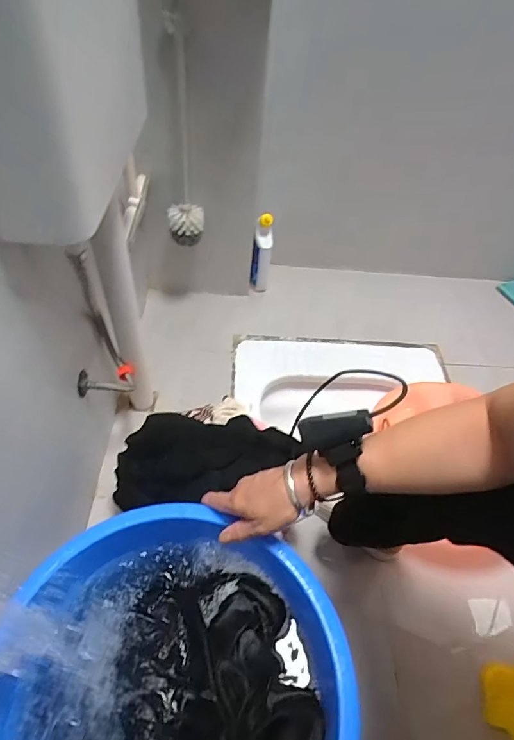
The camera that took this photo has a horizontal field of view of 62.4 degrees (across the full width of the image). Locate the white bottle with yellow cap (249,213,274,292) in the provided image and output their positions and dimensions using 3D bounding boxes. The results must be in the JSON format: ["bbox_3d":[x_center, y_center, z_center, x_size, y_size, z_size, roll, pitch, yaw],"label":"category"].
[{"bbox_3d":[0.014,-0.320,1.177,0.058,0.230,0.098,6,50,-1],"label":"white bottle with yellow cap"}]

